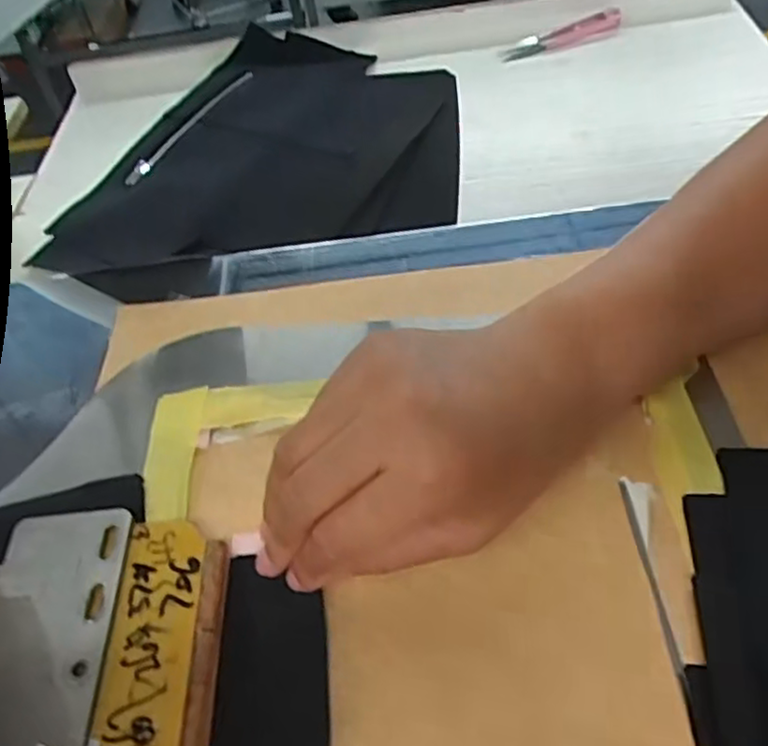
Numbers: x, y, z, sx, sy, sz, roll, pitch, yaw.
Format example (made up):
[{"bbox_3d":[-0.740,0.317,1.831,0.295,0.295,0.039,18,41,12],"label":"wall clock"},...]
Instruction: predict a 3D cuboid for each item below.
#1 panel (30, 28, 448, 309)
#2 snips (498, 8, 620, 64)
[{"bbox_3d":[-0.079,-0.162,0.503,0.256,0.024,0.300,-2,50,8],"label":"panel"},{"bbox_3d":[0.143,-0.271,0.568,0.105,0.018,0.026,-18,50,-6],"label":"snips"}]

